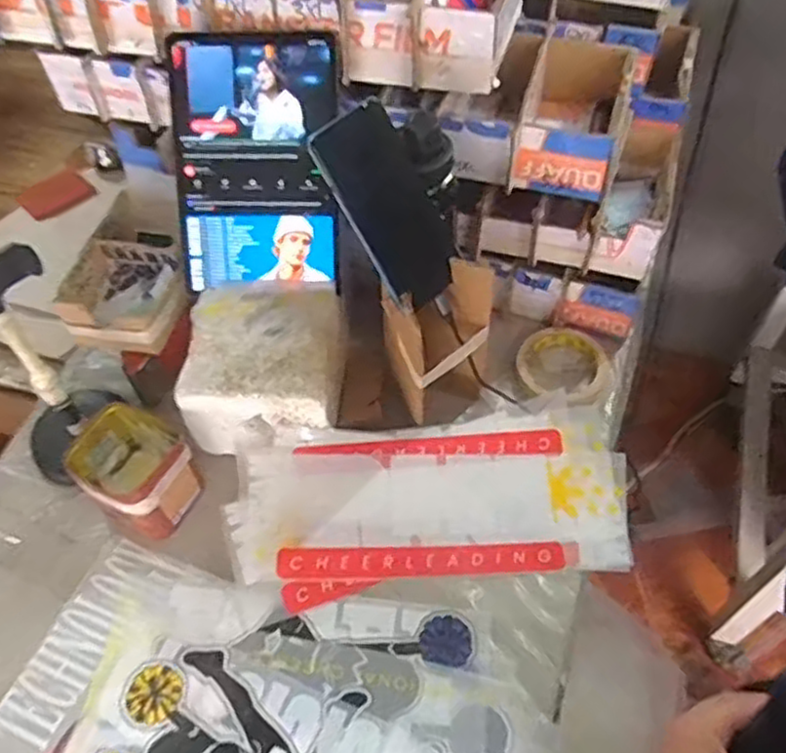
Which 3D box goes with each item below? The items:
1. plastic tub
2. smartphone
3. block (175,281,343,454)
[{"bbox_3d":[-0.243,0.093,0.701,0.103,0.087,0.080,28,60,21],"label":"plastic tub"},{"bbox_3d":[0.000,-0.141,0.605,0.082,0.165,0.013,-42,25,-24],"label":"smartphone"},{"bbox_3d":[-0.127,-0.011,0.721,0.155,0.091,0.143,-3,54,1],"label":"block"}]

